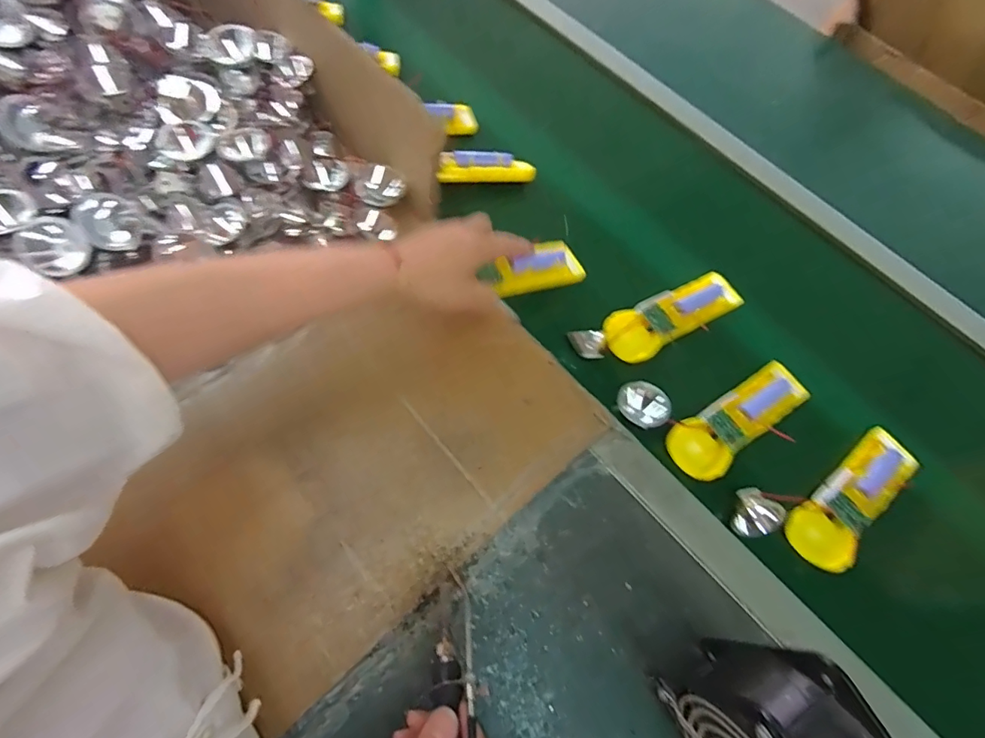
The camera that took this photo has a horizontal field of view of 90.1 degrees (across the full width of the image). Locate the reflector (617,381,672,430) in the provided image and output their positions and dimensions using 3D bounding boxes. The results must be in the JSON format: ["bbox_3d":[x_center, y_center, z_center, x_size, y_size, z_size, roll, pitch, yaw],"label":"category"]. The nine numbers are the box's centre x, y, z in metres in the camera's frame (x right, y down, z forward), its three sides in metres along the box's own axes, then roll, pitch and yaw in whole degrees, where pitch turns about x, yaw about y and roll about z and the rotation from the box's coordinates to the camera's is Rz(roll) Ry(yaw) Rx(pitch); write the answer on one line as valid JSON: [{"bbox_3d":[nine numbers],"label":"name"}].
[{"bbox_3d":[0.143,0.033,0.465,0.034,0.035,0.046,-14,68,-13],"label":"reflector"}]

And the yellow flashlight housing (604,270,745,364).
[{"bbox_3d":[0.188,-0.059,0.510,0.165,0.021,0.054,-29,72,-14],"label":"yellow flashlight housing"}]

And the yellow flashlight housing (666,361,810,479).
[{"bbox_3d":[0.235,0.048,0.468,0.158,0.027,0.053,-28,72,-18],"label":"yellow flashlight housing"}]

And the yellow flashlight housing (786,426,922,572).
[{"bbox_3d":[0.325,0.114,0.441,0.153,0.024,0.052,-34,74,-20],"label":"yellow flashlight housing"}]

